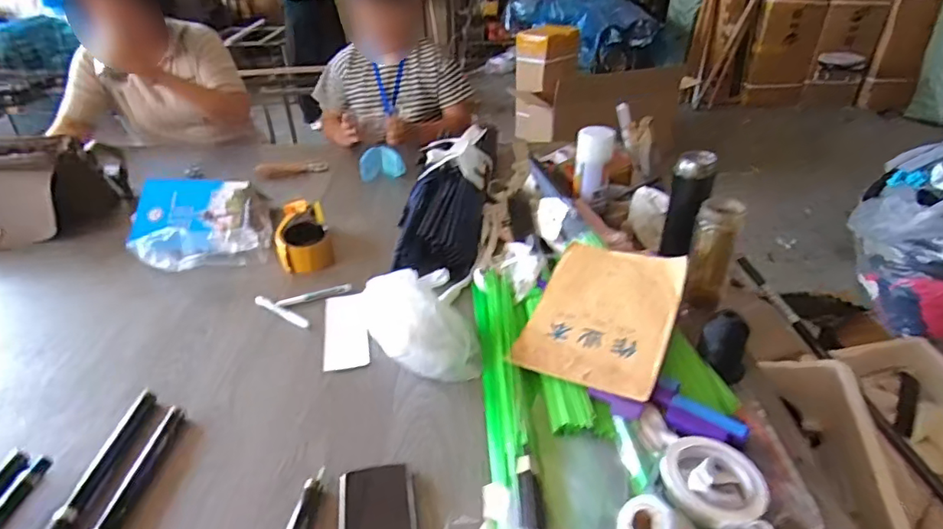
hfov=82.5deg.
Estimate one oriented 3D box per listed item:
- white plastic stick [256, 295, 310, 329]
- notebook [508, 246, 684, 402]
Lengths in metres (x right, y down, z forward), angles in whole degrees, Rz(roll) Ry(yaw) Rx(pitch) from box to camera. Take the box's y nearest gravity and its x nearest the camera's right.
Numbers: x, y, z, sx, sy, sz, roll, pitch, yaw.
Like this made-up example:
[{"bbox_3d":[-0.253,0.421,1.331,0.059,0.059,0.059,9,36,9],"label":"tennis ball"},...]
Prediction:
[{"bbox_3d":[-0.305,0.075,0.863,0.115,0.012,0.017,19,35,27],"label":"white plastic stick"},{"bbox_3d":[0.183,0.067,0.752,0.185,0.027,0.248,11,45,27],"label":"notebook"}]

